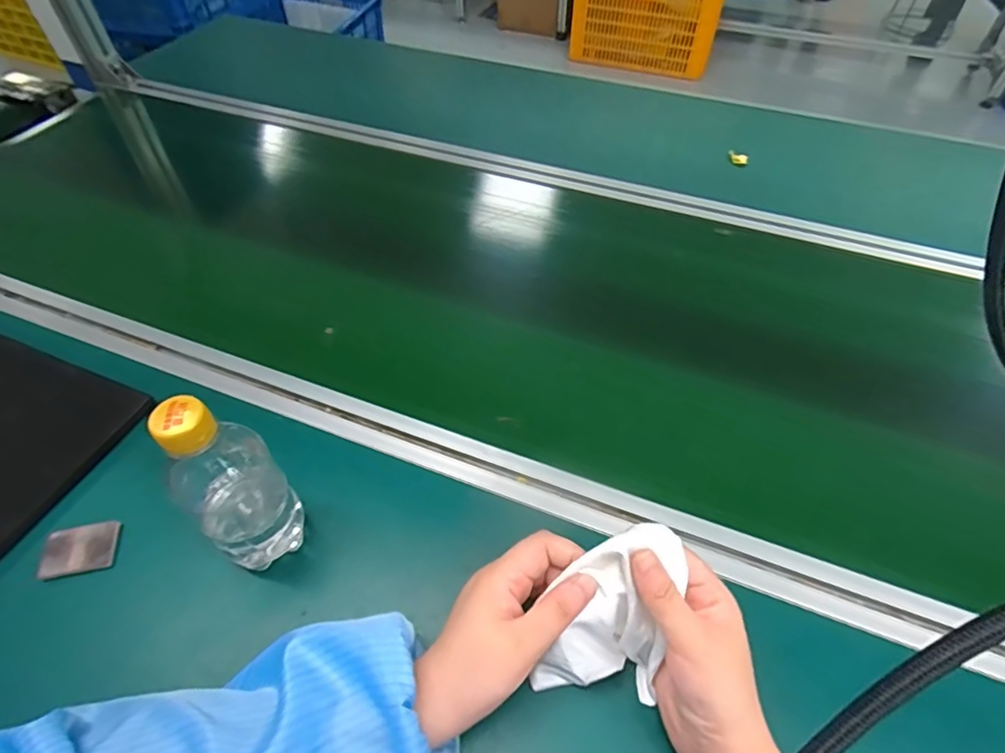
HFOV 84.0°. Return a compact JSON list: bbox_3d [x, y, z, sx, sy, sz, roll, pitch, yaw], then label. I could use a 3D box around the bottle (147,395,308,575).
[{"bbox_3d":[-0.175,0.069,0.360,0.053,0.160,0.058,38,60,26],"label":"bottle"}]

